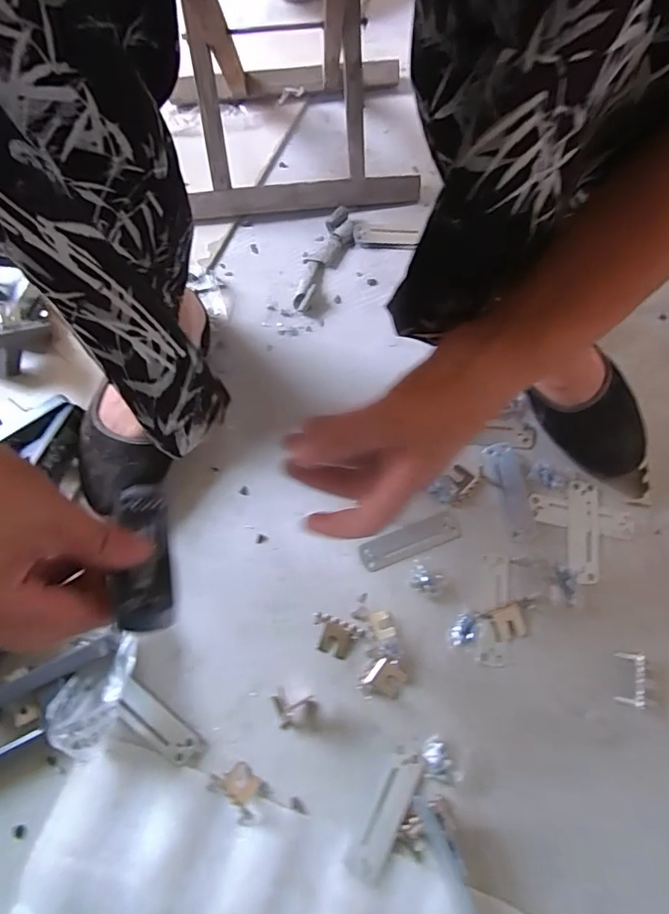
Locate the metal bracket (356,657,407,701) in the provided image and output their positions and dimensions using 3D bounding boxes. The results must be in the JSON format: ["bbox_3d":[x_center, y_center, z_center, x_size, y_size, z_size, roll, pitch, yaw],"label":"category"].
[{"bbox_3d":[0.041,0.189,0.407,0.031,0.013,0.037,31,73,14],"label":"metal bracket"}]

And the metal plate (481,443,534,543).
[{"bbox_3d":[0.170,0.031,0.463,0.029,0.005,0.098,-9,69,-1],"label":"metal plate"}]

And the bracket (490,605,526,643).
[{"bbox_3d":[0.150,0.145,0.419,0.028,0.004,0.025,-17,69,-4],"label":"bracket"}]

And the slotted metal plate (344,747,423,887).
[{"bbox_3d":[0.041,0.276,0.374,0.024,0.004,0.093,27,72,12],"label":"slotted metal plate"}]

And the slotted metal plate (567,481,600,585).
[{"bbox_3d":[0.232,0.069,0.450,0.028,0.005,0.094,8,69,6],"label":"slotted metal plate"}]

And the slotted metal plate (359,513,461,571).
[{"bbox_3d":[0.070,0.078,0.456,0.095,0.004,0.030,-20,69,-5],"label":"slotted metal plate"}]

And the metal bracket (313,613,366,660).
[{"bbox_3d":[0.001,0.158,0.423,0.045,0.005,0.030,18,71,9],"label":"metal bracket"}]

